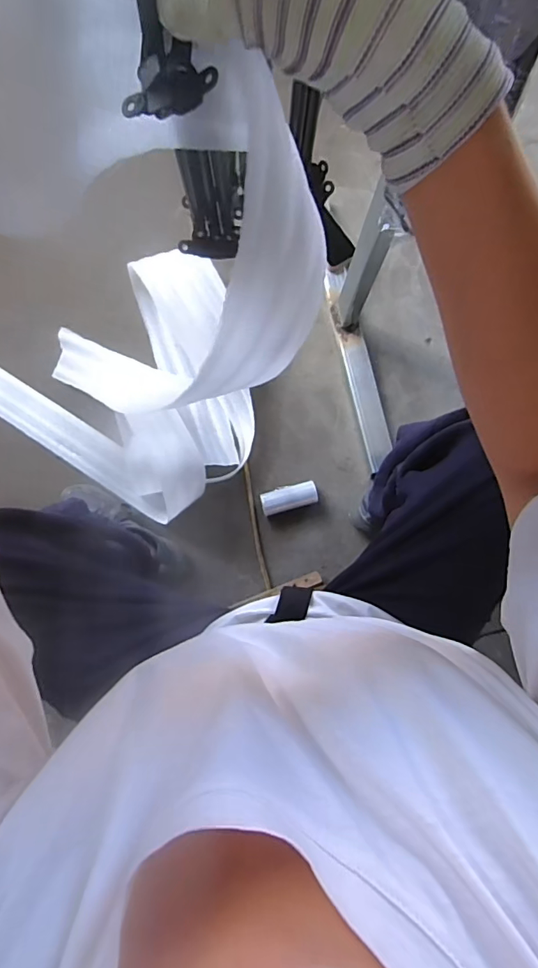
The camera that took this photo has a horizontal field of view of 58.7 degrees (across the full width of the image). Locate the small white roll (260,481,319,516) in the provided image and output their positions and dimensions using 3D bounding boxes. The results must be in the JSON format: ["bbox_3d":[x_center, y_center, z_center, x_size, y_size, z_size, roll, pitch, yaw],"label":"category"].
[{"bbox_3d":[0.037,0.027,0.900,0.103,0.037,0.045,-13,82,-5],"label":"small white roll"}]

